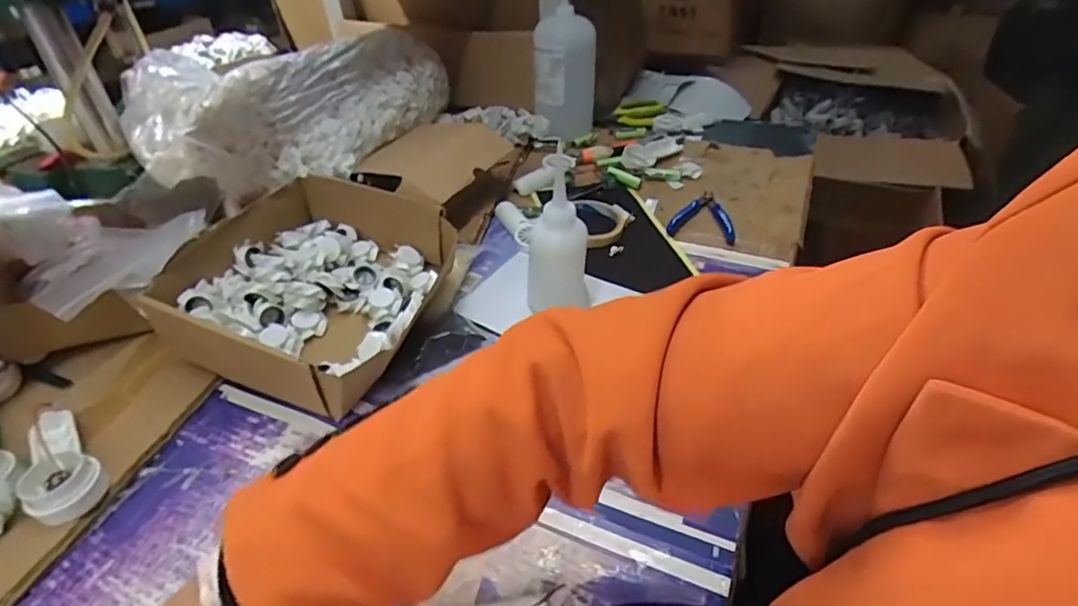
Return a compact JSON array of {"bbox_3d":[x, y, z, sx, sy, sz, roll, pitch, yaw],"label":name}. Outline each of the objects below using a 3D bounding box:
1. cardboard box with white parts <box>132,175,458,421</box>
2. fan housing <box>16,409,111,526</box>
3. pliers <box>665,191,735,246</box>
[{"bbox_3d":[-0.206,-0.014,0.532,0.203,0.084,0.228,8,39,12],"label":"cardboard box with white parts"},{"bbox_3d":[-0.369,0.119,0.434,0.110,0.031,0.046,29,48,33],"label":"fan housing"},{"bbox_3d":[0.203,-0.114,0.717,0.080,0.025,0.105,6,39,10],"label":"pliers"}]

